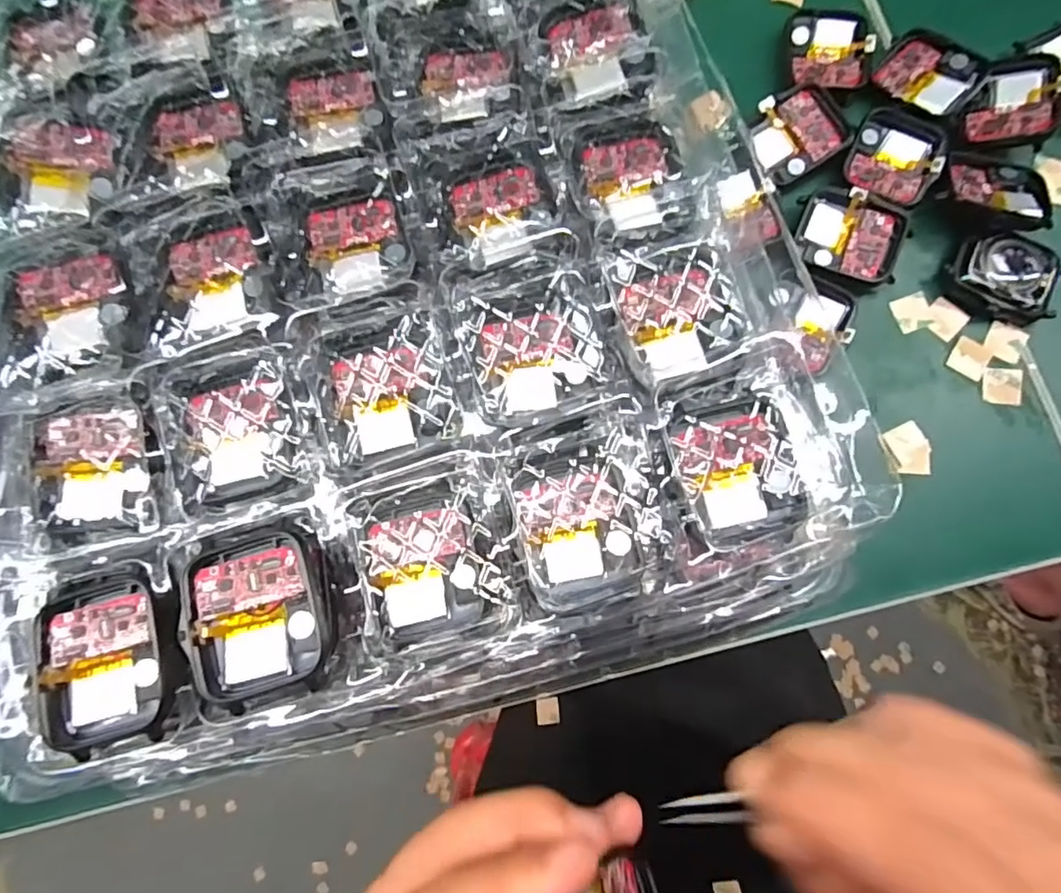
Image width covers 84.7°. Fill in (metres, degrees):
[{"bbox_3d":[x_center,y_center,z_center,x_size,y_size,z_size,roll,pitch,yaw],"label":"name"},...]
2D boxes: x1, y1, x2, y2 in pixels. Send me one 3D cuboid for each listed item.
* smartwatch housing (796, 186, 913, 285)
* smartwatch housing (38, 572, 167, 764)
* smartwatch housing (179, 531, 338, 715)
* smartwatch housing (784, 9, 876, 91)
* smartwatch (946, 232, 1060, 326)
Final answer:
[{"bbox_3d":[0.139,-0.091,0.251,0.043,0.008,0.037,17,80,5],"label":"smartwatch housing"},{"bbox_3d":[-0.123,0.062,0.168,0.036,0.007,0.047,-14,79,-1],"label":"smartwatch housing"},{"bbox_3d":[-0.078,0.049,0.168,0.041,0.006,0.044,-16,80,-3],"label":"smartwatch housing"},{"bbox_3d":[0.138,-0.184,0.269,0.037,0.009,0.043,-4,79,1],"label":"smartwatch housing"},{"bbox_3d":[0.204,-0.074,0.250,0.044,0.012,0.038,21,80,6],"label":"smartwatch"}]

